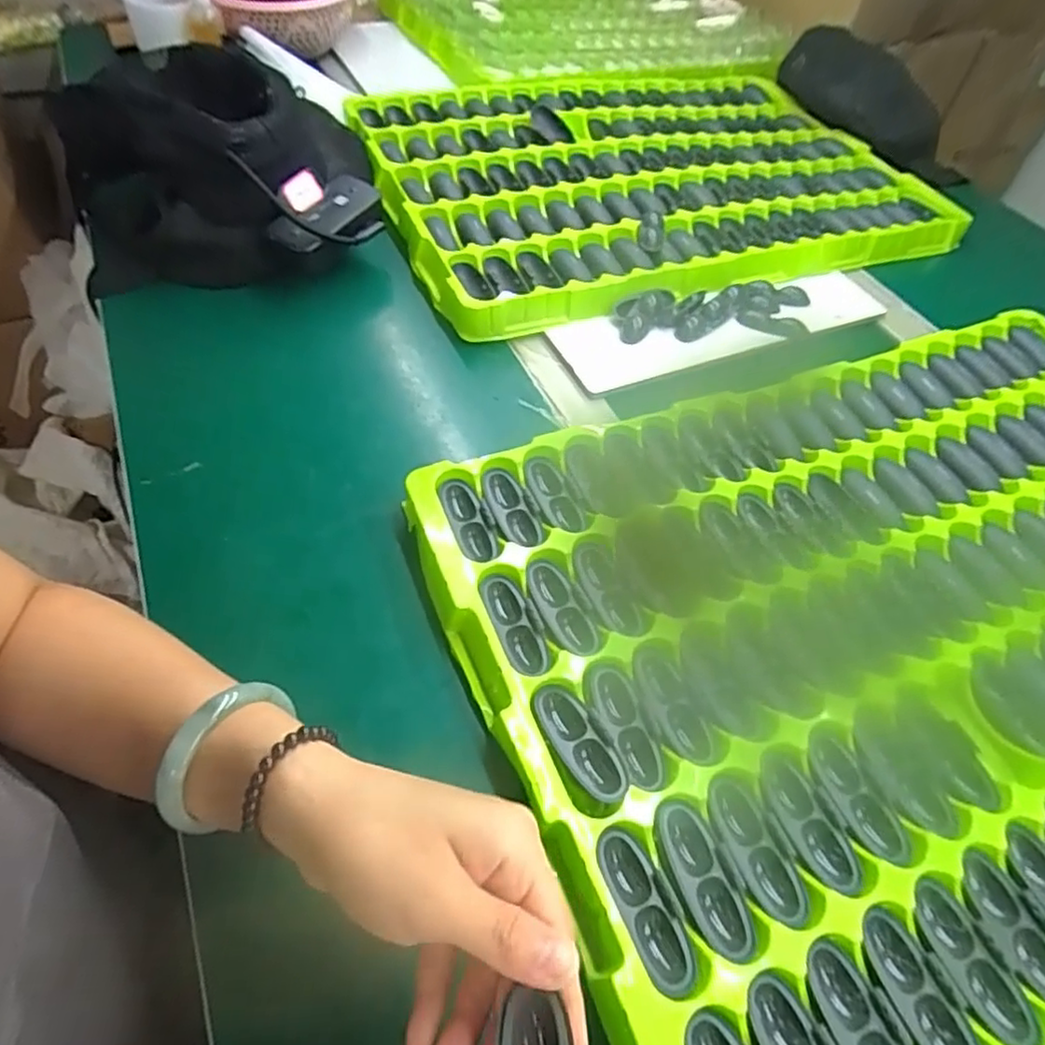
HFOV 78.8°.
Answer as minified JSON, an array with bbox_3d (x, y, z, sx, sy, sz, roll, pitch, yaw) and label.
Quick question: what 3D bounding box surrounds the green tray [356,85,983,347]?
[{"bbox_3d":[0.134,-0.378,0.694,0.581,0.059,0.420,-14,57,-15],"label":"green tray"}]

